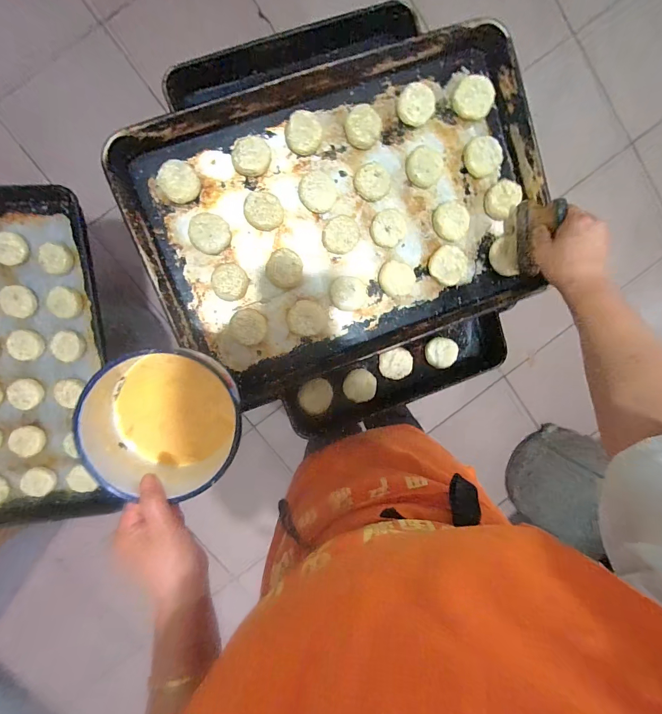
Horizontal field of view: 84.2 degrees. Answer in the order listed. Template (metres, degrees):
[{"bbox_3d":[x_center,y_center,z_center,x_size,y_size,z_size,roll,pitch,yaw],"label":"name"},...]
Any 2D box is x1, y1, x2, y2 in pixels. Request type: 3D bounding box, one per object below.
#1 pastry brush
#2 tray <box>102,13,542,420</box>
[{"bbox_3d":[0.291,-0.176,0.534,0.021,0.149,0.109,-9,96,-2],"label":"pastry brush"},{"bbox_3d":[0.033,-0.195,0.569,0.601,0.057,0.440,-20,102,-3],"label":"tray"}]

